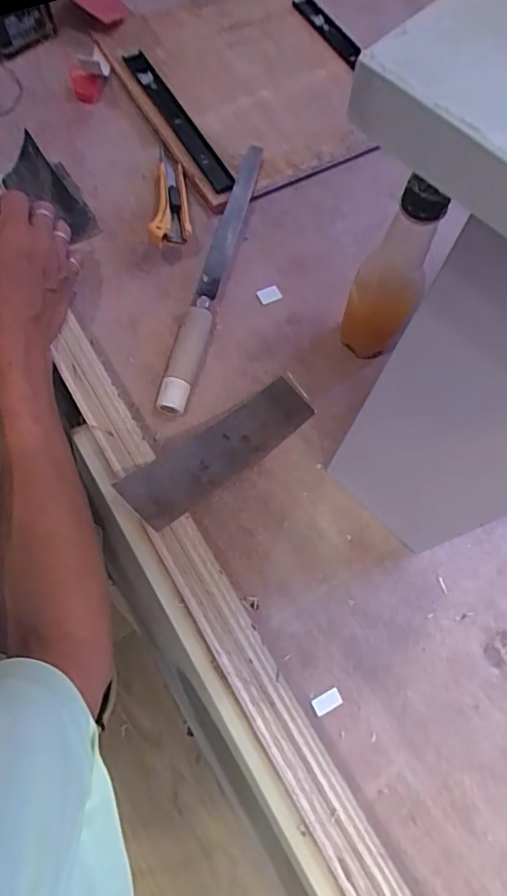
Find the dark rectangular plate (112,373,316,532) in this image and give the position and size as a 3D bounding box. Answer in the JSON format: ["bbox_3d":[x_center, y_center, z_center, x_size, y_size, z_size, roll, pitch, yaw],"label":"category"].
[{"bbox_3d":[-0.026,-0.001,0.449,0.055,0.024,0.201,45,56,13],"label":"dark rectangular plate"}]

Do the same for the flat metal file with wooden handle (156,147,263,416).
[{"bbox_3d":[-0.038,-0.185,0.527,0.027,0.033,0.339,14,71,4],"label":"flat metal file with wooden handle"}]

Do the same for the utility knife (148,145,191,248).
[{"bbox_3d":[-0.088,-0.269,0.550,0.038,0.027,0.162,-3,57,-3],"label":"utility knife"}]

